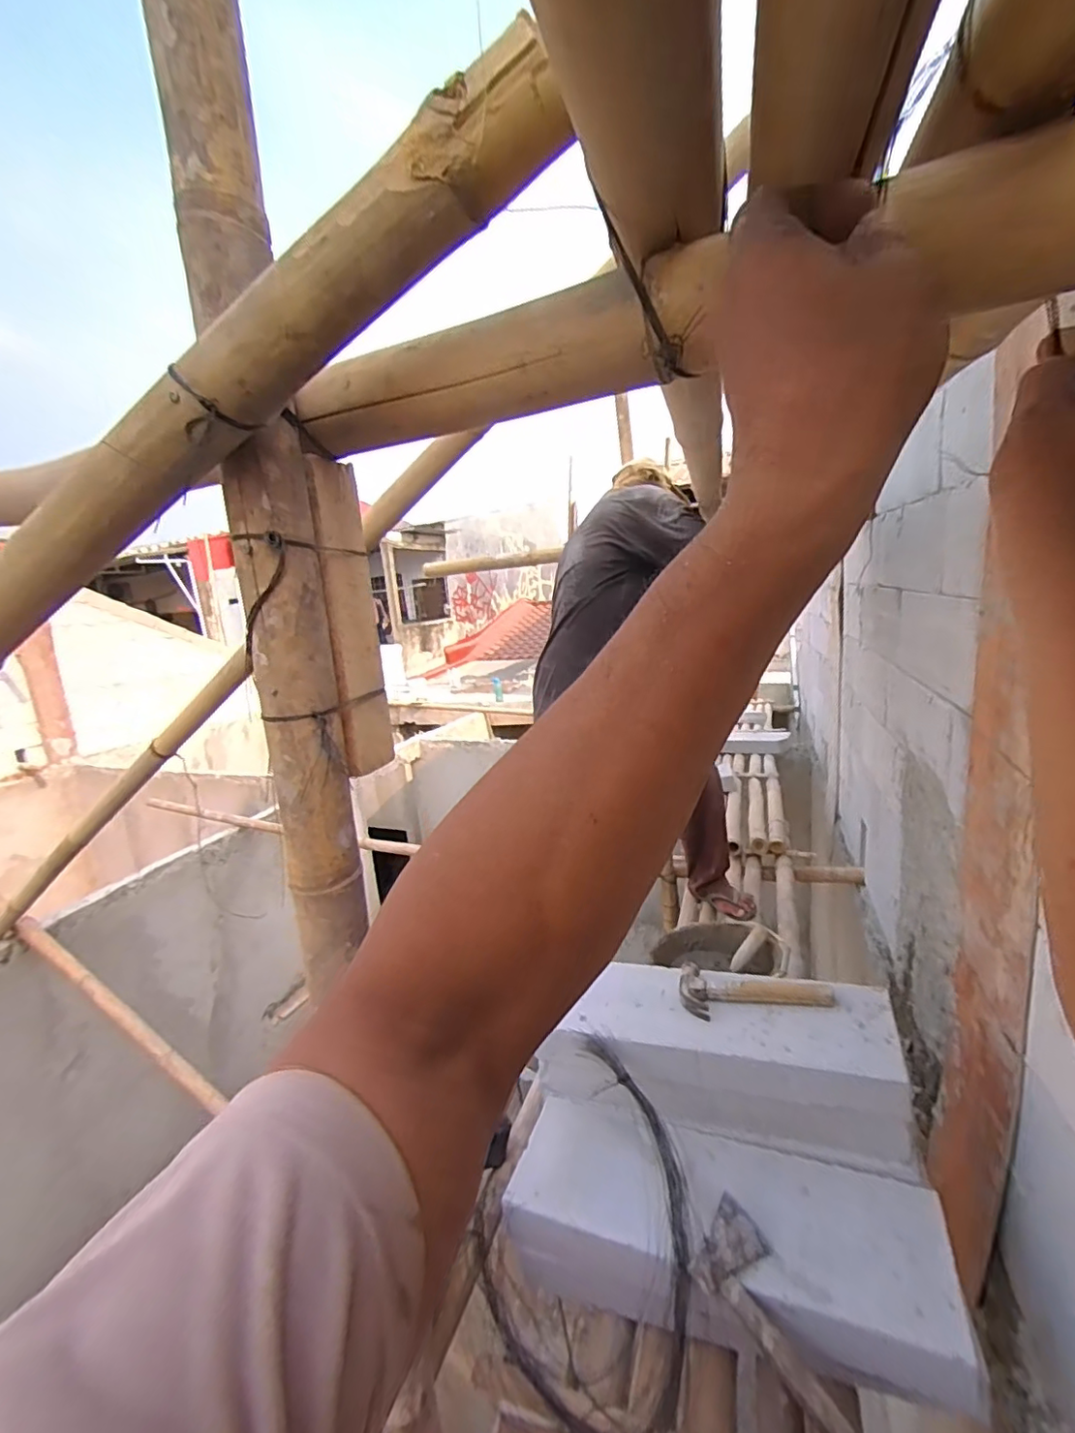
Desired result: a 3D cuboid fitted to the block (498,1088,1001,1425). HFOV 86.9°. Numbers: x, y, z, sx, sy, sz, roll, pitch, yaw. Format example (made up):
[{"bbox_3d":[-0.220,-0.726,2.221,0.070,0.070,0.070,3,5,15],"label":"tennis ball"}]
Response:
[{"bbox_3d":[0.251,0.749,0.832,0.599,0.126,0.242,0,13,23],"label":"block"}]

